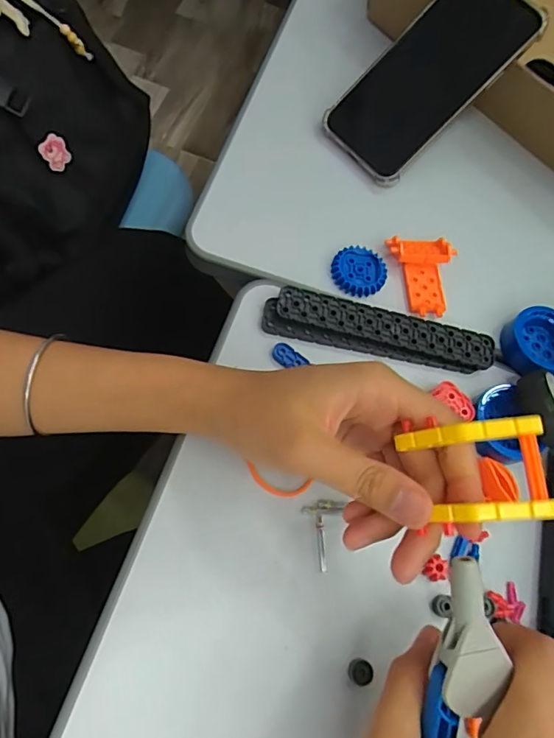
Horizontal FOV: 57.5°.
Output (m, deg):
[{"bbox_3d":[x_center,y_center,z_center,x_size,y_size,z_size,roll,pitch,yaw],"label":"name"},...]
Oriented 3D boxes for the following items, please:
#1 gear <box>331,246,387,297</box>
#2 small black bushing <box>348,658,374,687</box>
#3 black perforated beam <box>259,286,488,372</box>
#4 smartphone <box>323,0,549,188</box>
[{"bbox_3d":[0.059,-0.071,0.368,0.037,0.013,0.037,3,69,-7],"label":"gear"},{"bbox_3d":[0.044,0.159,0.264,0.012,0.009,0.011,3,69,-7],"label":"small black bushing"},{"bbox_3d":[0.070,-0.025,0.341,0.155,0.021,0.036,12,68,-4],"label":"black perforated beam"},{"bbox_3d":[0.122,-0.234,0.403,0.172,0.017,0.087,-46,73,5],"label":"smartphone"}]

